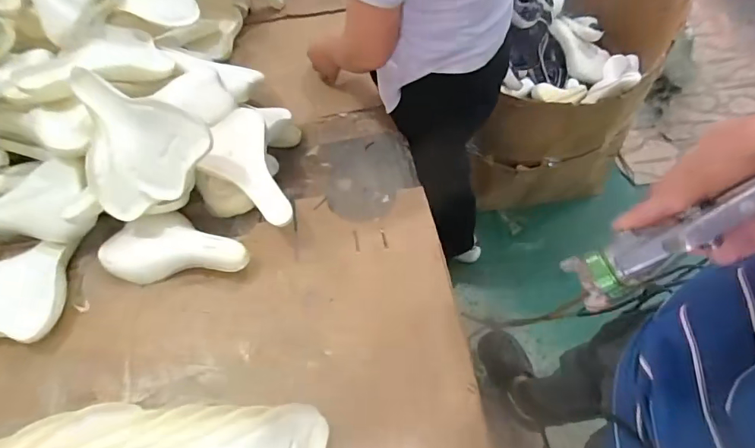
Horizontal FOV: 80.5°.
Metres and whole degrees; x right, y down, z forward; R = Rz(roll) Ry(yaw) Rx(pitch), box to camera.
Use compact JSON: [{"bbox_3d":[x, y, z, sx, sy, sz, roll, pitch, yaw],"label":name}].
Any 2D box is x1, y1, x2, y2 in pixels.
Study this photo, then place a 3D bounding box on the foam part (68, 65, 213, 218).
[{"bbox_3d":[-0.373,-0.108,0.682,0.231,0.070,0.185,19,100,1],"label":"foam part"}]

